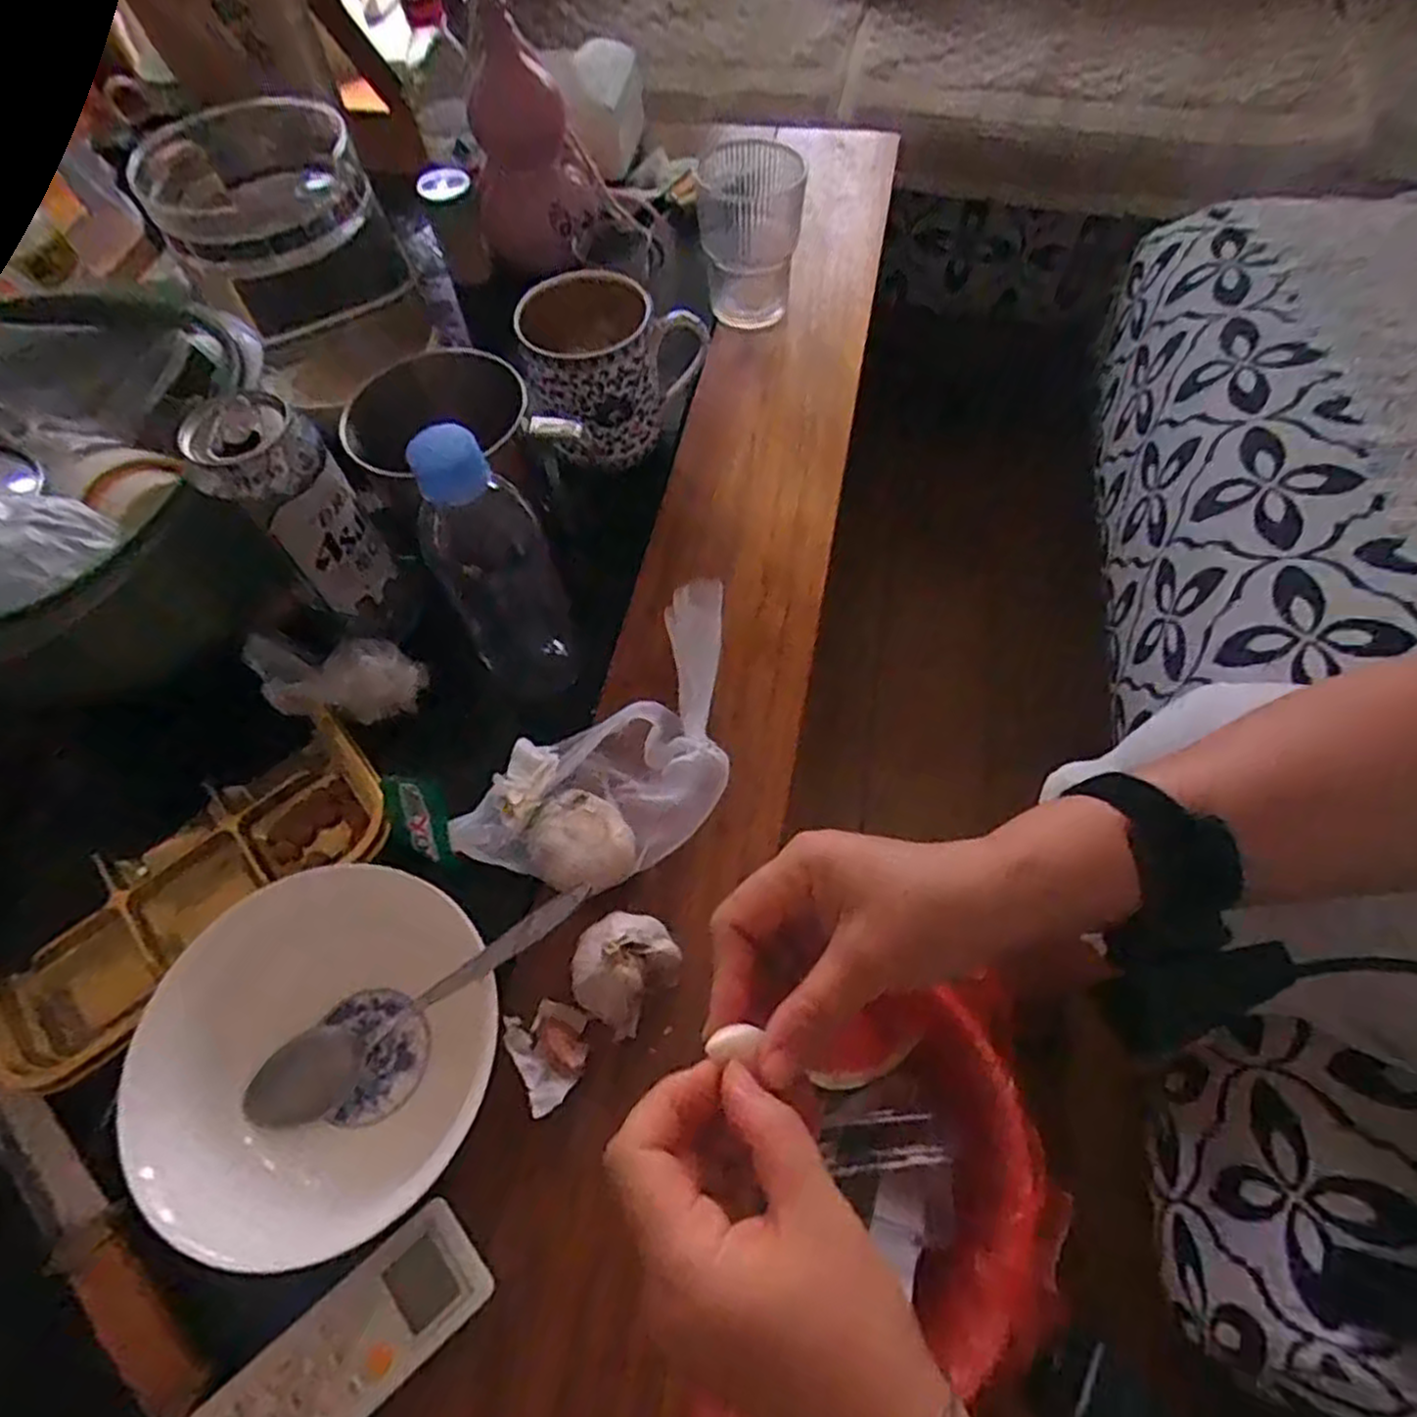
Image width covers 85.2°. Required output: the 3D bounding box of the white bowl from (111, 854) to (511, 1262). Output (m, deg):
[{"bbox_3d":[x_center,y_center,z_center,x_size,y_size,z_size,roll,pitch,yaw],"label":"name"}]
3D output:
[{"bbox_3d":[-0.181,0.157,0.362,0.147,0.058,0.154,-1,61,3],"label":"white bowl"}]

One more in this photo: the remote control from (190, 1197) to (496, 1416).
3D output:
[{"bbox_3d":[-0.155,0.271,0.317,0.129,0.020,0.047,-39,66,-17],"label":"remote control"}]

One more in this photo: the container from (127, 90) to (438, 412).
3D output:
[{"bbox_3d":[-0.304,-0.336,0.552,0.127,0.119,0.132,34,68,20],"label":"container"}]

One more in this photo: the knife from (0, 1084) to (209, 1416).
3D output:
[{"bbox_3d":[-0.281,0.236,0.347,0.179,0.013,0.031,33,68,19],"label":"knife"}]

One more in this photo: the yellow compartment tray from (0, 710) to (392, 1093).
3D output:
[{"bbox_3d":[-0.277,0.097,0.423,0.212,0.041,0.098,-38,65,-16],"label":"yellow compartment tray"}]

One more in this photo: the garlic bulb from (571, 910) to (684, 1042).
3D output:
[{"bbox_3d":[-0.042,0.127,0.382,0.045,0.034,0.052,34,68,20],"label":"garlic bulb"}]

